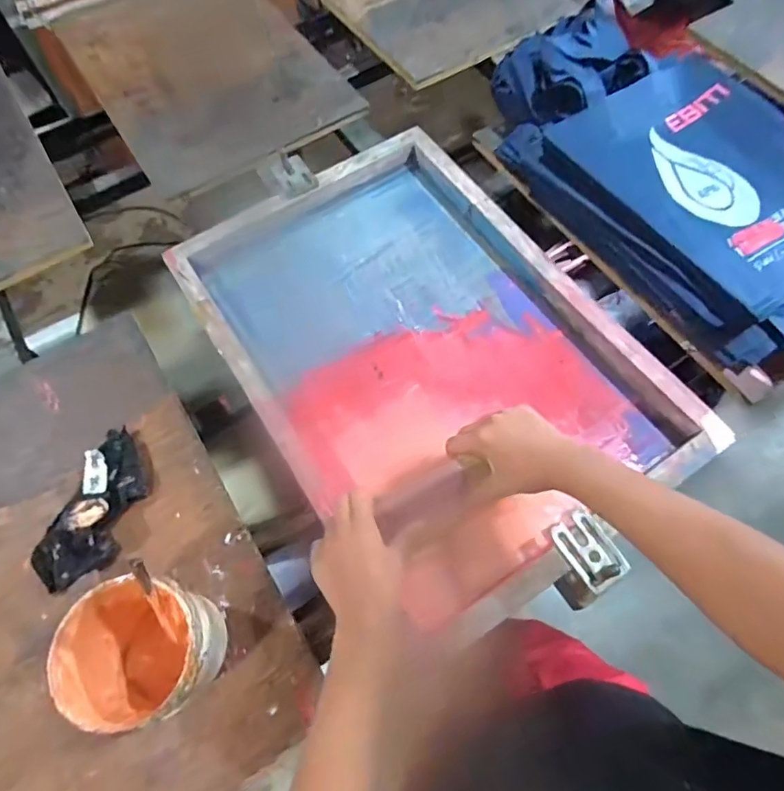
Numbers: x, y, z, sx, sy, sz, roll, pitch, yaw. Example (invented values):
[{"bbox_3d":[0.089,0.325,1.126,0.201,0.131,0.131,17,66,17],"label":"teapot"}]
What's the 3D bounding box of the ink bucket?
[{"bbox_3d":[-0.230,0.246,0.499,0.121,0.118,0.119,0,65,1],"label":"ink bucket"}]

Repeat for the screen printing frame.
[{"bbox_3d":[0.037,-0.071,0.694,0.450,0.056,0.655,-33,66,-12],"label":"screen printing frame"}]

